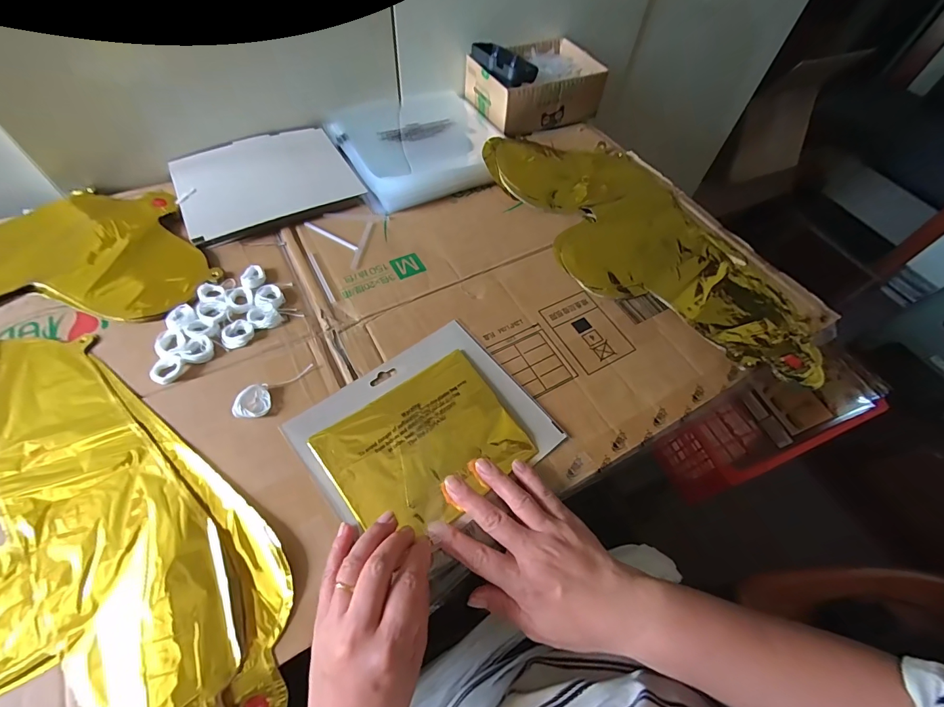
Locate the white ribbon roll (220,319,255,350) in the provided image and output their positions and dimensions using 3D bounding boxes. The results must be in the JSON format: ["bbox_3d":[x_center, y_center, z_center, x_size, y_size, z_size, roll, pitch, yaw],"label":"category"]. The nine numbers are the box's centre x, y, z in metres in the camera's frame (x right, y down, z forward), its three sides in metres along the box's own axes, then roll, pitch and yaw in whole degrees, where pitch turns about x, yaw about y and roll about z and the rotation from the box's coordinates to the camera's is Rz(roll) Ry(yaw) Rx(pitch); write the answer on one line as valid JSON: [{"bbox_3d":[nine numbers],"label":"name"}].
[{"bbox_3d":[-0.231,-0.019,0.404,0.029,0.006,0.028,1,57,-2],"label":"white ribbon roll"}]

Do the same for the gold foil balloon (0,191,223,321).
[{"bbox_3d":[-0.495,-0.073,0.413,0.400,0.011,0.209,-22,61,-16],"label":"gold foil balloon"}]

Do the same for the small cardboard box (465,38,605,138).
[{"bbox_3d":[0.105,-0.433,0.662,0.198,0.065,0.138,-24,61,-17],"label":"small cardboard box"}]

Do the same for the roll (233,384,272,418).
[{"bbox_3d":[-0.194,0.042,0.359,0.029,0.015,0.027,1,57,-2],"label":"roll"}]

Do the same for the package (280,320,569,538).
[{"bbox_3d":[-0.040,0.065,0.369,0.196,0.013,0.157,-33,65,-22],"label":"package"}]

